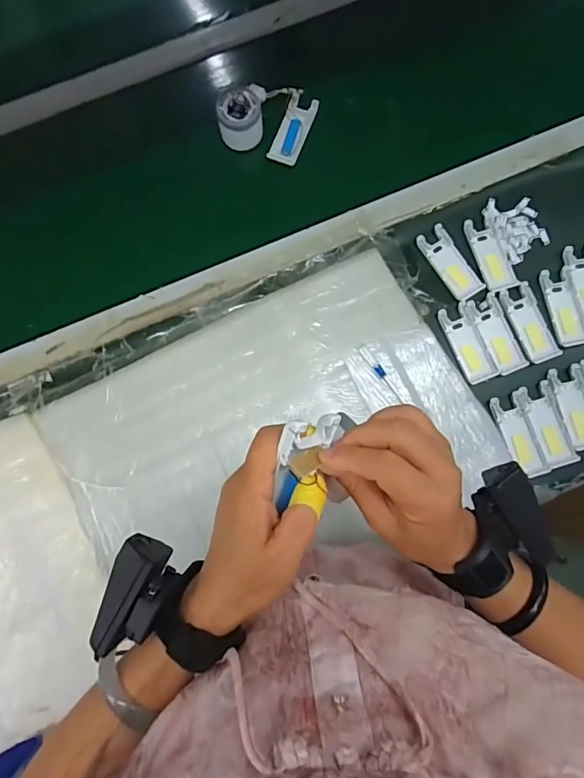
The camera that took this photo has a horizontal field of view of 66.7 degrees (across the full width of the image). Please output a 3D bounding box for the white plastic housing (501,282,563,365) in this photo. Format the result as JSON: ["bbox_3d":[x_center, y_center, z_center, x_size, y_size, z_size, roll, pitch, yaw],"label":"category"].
[{"bbox_3d":[0.310,-0.085,0.577,0.041,0.004,0.103,-20,82,-3],"label":"white plastic housing"}]

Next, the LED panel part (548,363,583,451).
[{"bbox_3d":[0.362,0.023,0.562,0.042,0.005,0.104,-15,82,-2],"label":"LED panel part"}]

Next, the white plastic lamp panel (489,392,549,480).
[{"bbox_3d":[0.284,0.057,0.552,0.041,0.005,0.102,-16,82,-2],"label":"white plastic lamp panel"}]

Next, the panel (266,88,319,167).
[{"bbox_3d":[0.002,-0.363,0.622,0.042,0.011,0.099,19,87,-11],"label":"panel"}]

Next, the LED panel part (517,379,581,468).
[{"bbox_3d":[0.322,0.044,0.555,0.040,0.008,0.103,-17,82,-2],"label":"LED panel part"}]

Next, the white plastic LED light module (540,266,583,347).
[{"bbox_3d":[0.358,-0.108,0.581,0.044,0.007,0.104,-8,81,-1],"label":"white plastic LED light module"}]

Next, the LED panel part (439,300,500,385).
[{"bbox_3d":[0.228,-0.059,0.577,0.042,0.010,0.103,-21,82,-3],"label":"LED panel part"}]

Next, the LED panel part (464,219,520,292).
[{"bbox_3d":[0.267,-0.180,0.592,0.043,0.004,0.102,-15,82,-2],"label":"LED panel part"}]

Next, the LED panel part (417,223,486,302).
[{"bbox_3d":[0.211,-0.167,0.589,0.042,0.004,0.104,-33,83,-4],"label":"LED panel part"}]

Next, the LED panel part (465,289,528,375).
[{"bbox_3d":[0.268,-0.072,0.578,0.042,0.006,0.104,-23,82,-3],"label":"LED panel part"}]

